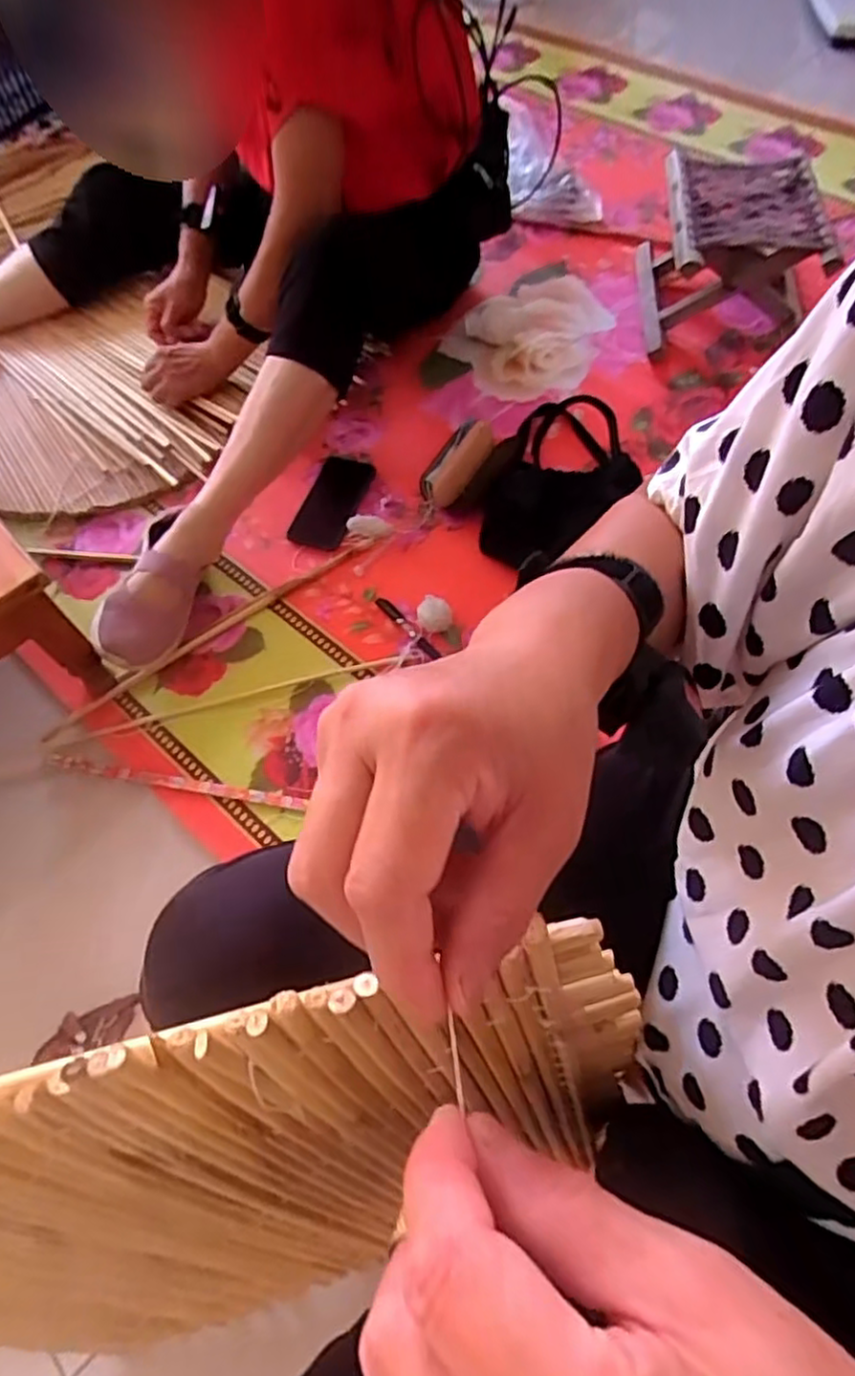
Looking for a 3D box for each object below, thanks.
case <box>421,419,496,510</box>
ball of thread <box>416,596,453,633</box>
[{"bbox_3d":[0.043,-0.320,1.011,0.058,0.045,0.150,24,66,15],"label":"case"},{"bbox_3d":[0.010,-0.093,0.904,0.044,0.033,0.040,-1,62,3],"label":"ball of thread"}]

